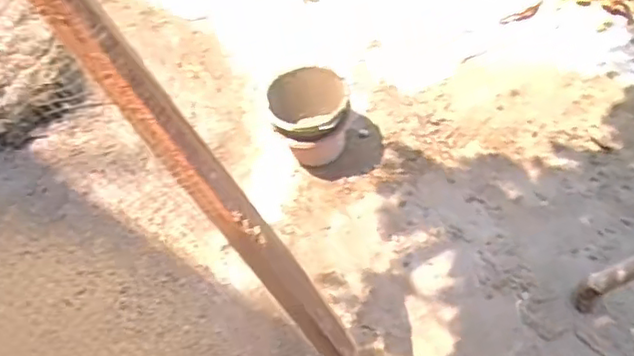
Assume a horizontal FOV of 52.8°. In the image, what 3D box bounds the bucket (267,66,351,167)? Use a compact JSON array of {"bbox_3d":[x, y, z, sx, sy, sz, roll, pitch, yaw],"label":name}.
[{"bbox_3d":[-0.018,-0.167,1.781,0.224,0.219,0.184,-11,53,-5],"label":"bucket"}]

